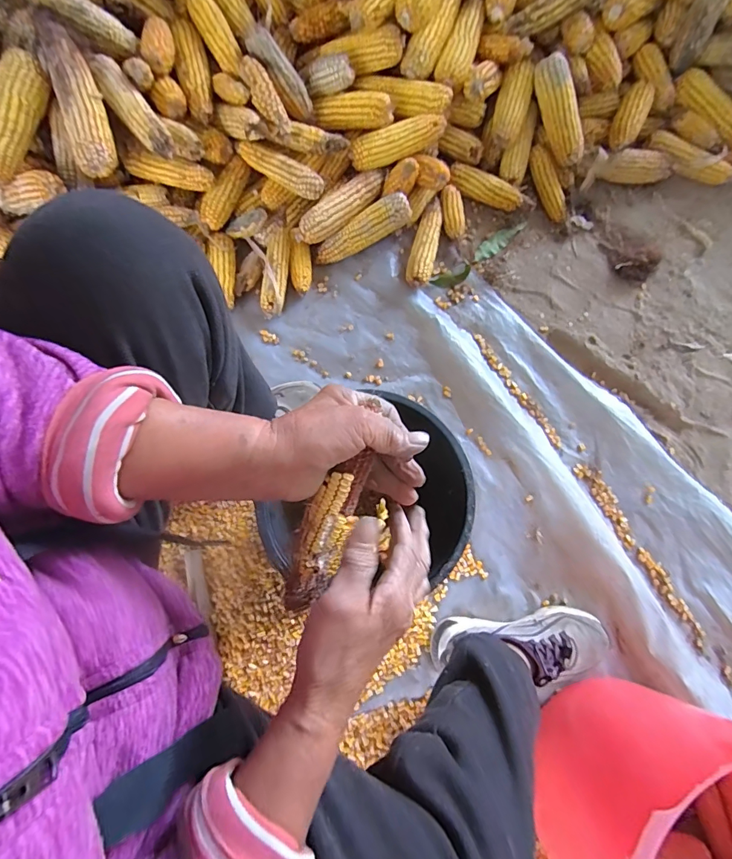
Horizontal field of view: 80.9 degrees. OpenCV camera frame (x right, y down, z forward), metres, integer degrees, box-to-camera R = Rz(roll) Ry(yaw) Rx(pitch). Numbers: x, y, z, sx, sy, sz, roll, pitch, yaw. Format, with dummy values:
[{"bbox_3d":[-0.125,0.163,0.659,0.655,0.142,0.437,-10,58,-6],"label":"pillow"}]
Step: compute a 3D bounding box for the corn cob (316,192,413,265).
[{"bbox_3d":[-0.008,-0.304,0.660,0.163,0.036,0.040,-24,80,20],"label":"corn cob"}]

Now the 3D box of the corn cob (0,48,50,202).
[{"bbox_3d":[-0.418,-0.352,0.499,0.042,0.046,0.164,28,100,4],"label":"corn cob"}]

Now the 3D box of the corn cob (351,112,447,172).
[{"bbox_3d":[0.046,-0.415,0.622,0.138,0.039,0.041,-13,80,12],"label":"corn cob"}]

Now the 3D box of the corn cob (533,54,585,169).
[{"bbox_3d":[0.279,-0.453,0.614,0.035,0.034,0.134,-29,110,-6],"label":"corn cob"}]

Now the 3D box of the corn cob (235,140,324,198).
[{"bbox_3d":[-0.122,-0.370,0.610,0.128,0.036,0.032,28,81,4],"label":"corn cob"}]

